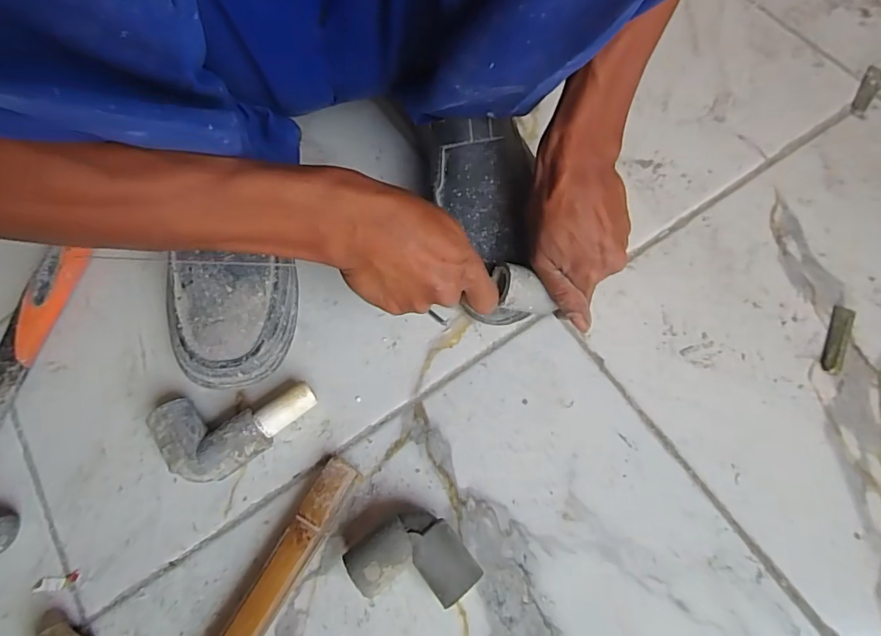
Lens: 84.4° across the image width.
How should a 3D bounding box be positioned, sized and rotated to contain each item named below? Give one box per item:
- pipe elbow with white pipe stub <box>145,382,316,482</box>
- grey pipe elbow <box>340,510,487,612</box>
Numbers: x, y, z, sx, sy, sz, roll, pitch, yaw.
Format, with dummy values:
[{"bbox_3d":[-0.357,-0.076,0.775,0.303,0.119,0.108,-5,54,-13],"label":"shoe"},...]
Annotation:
[{"bbox_3d":[-0.147,0.086,0.355,0.110,0.034,0.057,-8,68,-1],"label":"pipe elbow with white pipe stub"},{"bbox_3d":[-0.018,0.162,0.319,0.066,0.034,0.063,-36,71,-11],"label":"grey pipe elbow"}]

